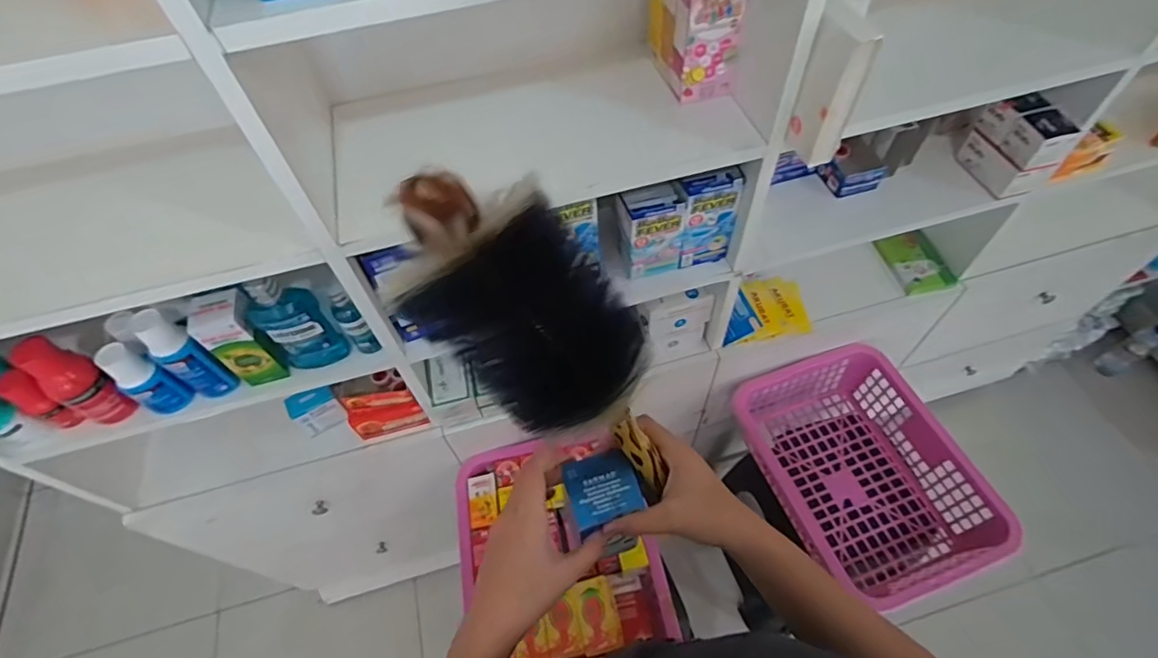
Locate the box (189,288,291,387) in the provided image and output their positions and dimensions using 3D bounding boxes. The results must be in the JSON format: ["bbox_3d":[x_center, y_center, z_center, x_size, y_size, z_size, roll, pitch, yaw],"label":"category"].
[{"bbox_3d":[-0.409,0.013,0.674,0.061,0.125,0.050,-17,56,-8],"label":"box"}]

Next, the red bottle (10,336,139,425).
[{"bbox_3d":[-0.591,0.065,0.649,0.062,0.124,0.051,22,59,17],"label":"red bottle"}]

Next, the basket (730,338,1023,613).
[{"bbox_3d":[0.484,0.252,0.984,0.305,0.167,0.409,-19,56,-9],"label":"basket"}]

